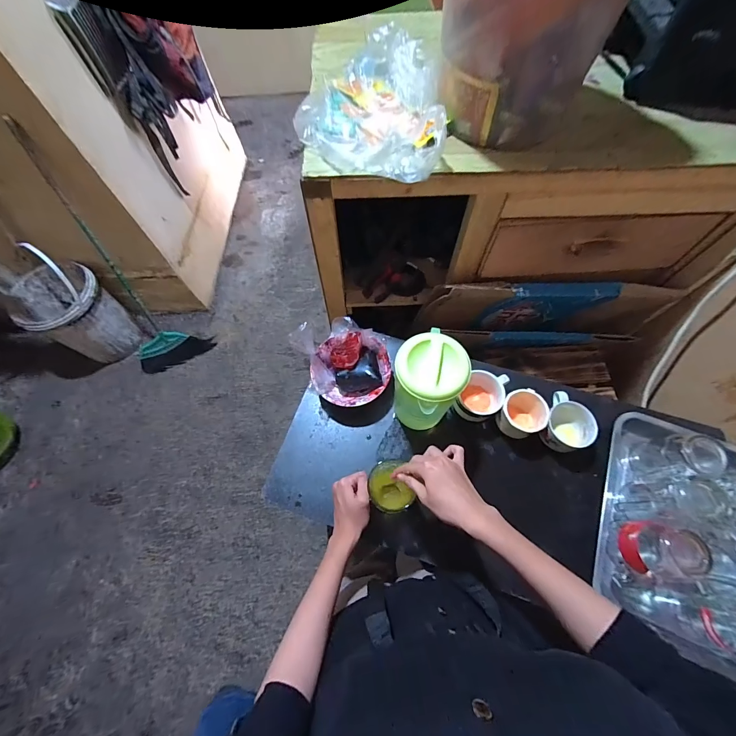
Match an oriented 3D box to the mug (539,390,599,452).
[{"bbox_3d":[0.354,0.102,0.621,0.082,0.073,0.099,-16,66,-5],"label":"mug"}]

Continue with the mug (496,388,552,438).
[{"bbox_3d":[0.282,0.086,0.625,0.082,0.069,0.076,-13,66,-3],"label":"mug"}]

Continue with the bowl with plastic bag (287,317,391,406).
[{"bbox_3d":[-0.040,-0.009,0.664,0.149,0.096,0.172,-29,68,-10],"label":"bowl with plastic bag"}]

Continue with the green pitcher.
[{"bbox_3d":[0.094,0.037,0.585,0.100,0.201,0.105,-1,66,2],"label":"green pitcher"}]

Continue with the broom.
[{"bbox_3d":[-0.911,-0.359,1.251,0.315,0.906,0.081,-19,44,-9],"label":"broom"}]

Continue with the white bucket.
[{"bbox_3d":[-1.206,-0.236,1.390,0.330,0.433,0.279,33,71,16],"label":"white bucket"}]

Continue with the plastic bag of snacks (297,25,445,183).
[{"bbox_3d":[-0.006,-0.408,0.524,0.200,0.083,0.256,-7,66,0],"label":"plastic bag of snacks"}]

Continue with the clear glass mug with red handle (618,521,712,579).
[{"bbox_3d":[0.436,0.269,0.504,0.061,0.091,0.072,1,66,3],"label":"clear glass mug with red handle"}]

